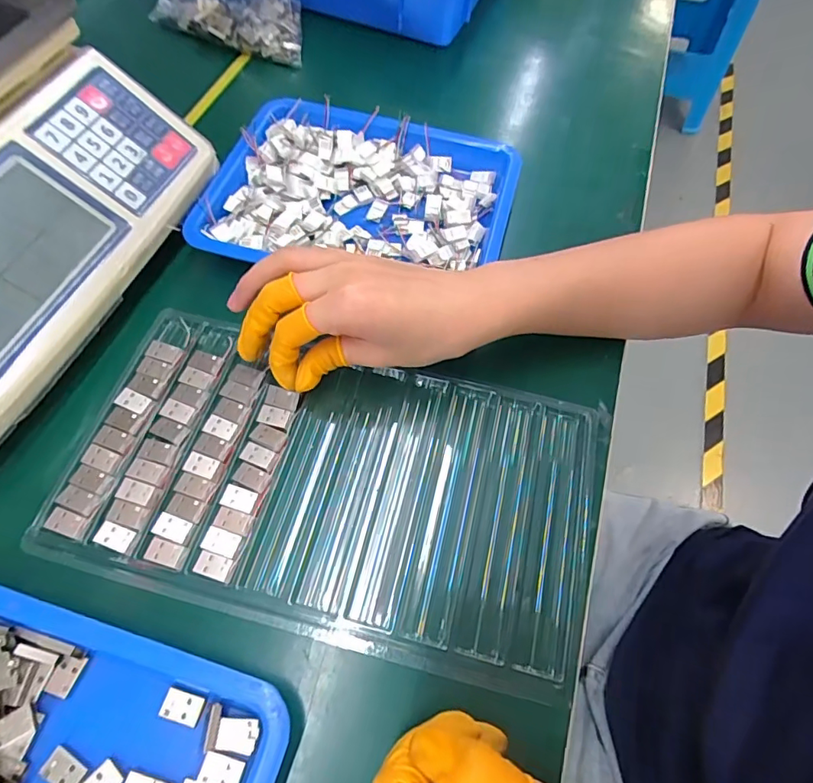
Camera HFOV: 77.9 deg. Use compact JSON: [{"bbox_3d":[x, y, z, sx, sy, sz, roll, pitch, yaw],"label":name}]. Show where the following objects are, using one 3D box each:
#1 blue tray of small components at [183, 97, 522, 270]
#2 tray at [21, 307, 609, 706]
[{"bbox_3d":[-0.033,-0.149,0.383,0.220,0.030,0.157,10,62,2],"label":"blue tray of small components"},{"bbox_3d":[-0.039,0.051,0.293,0.293,0.017,0.161,14,62,4],"label":"tray"}]

